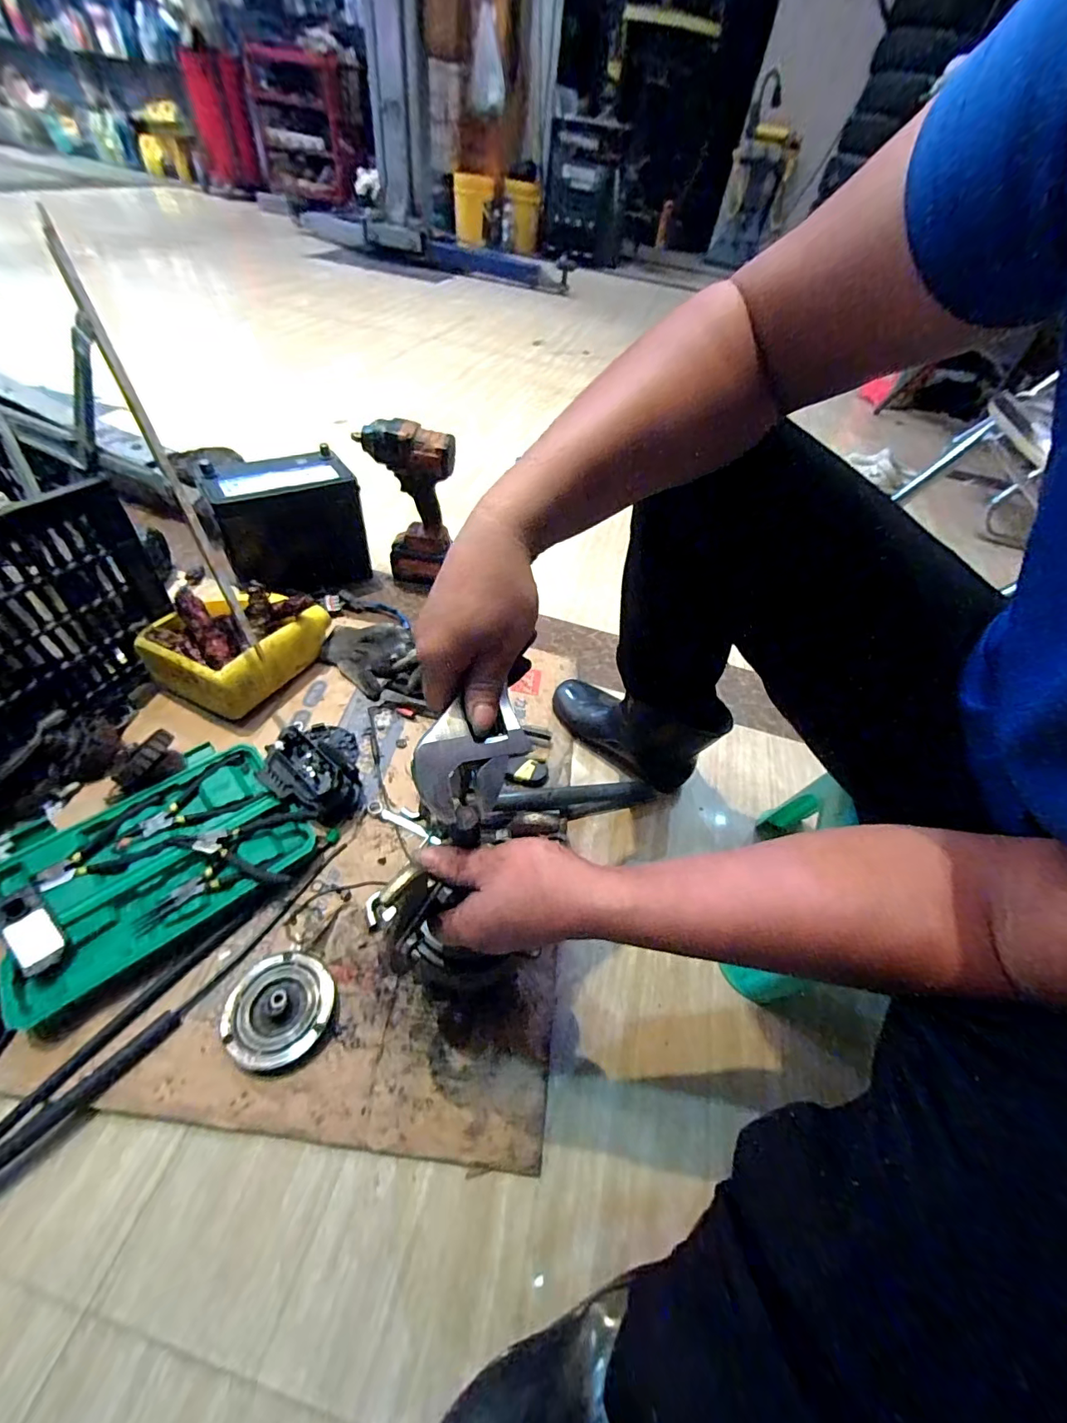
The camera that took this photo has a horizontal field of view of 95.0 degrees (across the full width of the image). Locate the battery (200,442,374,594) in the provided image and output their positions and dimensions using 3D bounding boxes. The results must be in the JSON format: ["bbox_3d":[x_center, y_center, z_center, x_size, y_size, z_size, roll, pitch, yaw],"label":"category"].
[{"bbox_3d":[-0.437,-0.334,0.902,0.236,0.205,0.125,-19,56,-22],"label":"battery"}]

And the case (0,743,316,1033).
[{"bbox_3d":[-0.430,0.168,0.565,0.297,0.038,0.229,-27,60,-27],"label":"case"}]

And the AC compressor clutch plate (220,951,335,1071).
[{"bbox_3d":[-0.254,0.298,0.492,0.097,0.021,0.099,4,50,-5],"label":"AC compressor clutch plate"}]

